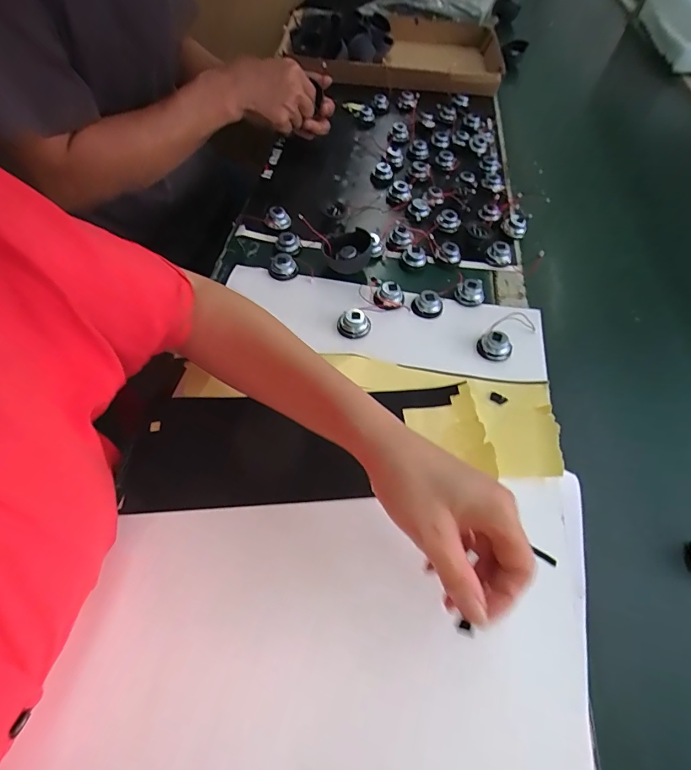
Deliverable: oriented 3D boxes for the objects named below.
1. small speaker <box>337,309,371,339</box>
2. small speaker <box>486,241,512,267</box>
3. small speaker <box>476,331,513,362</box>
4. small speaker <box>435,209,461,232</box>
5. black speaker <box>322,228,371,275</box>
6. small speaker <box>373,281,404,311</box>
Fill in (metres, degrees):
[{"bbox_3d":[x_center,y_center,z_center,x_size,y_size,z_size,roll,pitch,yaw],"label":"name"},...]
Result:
[{"bbox_3d":[0.010,-0.068,0.460,0.033,0.017,0.031,22,57,10],"label":"small speaker"},{"bbox_3d":[0.200,-0.170,0.546,0.033,0.024,0.019,26,57,13],"label":"small speaker"},{"bbox_3d":[0.162,-0.042,0.457,0.036,0.021,0.031,34,59,18],"label":"small speaker"},{"bbox_3d":[0.143,-0.226,0.580,0.028,0.014,0.029,-25,61,-20],"label":"small speaker"},{"bbox_3d":[0.002,-0.166,0.518,0.055,0.034,0.061,4,55,-2],"label":"black speaker"},{"bbox_3d":[0.050,-0.103,0.486,0.035,0.020,0.029,22,56,10],"label":"small speaker"}]

